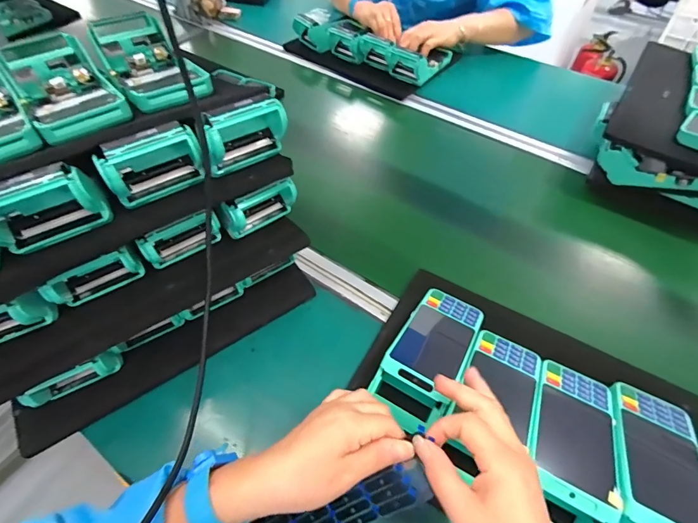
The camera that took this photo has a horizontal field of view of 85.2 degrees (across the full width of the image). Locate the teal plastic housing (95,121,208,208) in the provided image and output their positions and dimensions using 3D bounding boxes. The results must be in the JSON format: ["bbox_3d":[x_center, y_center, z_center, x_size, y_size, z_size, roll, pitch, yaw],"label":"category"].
[{"bbox_3d":[-0.165,-0.082,0.323,0.076,0.063,0.031,-29,58,-18],"label":"teal plastic housing"}]

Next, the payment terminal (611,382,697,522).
[{"bbox_3d":[0.284,0.198,0.355,0.081,0.066,0.175,23,58,18],"label":"payment terminal"}]

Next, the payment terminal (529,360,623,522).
[{"bbox_3d":[0.216,0.178,0.368,0.084,0.061,0.180,18,56,14],"label":"payment terminal"}]

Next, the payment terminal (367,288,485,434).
[{"bbox_3d":[0.092,0.101,0.426,0.077,0.066,0.167,24,58,18],"label":"payment terminal"}]

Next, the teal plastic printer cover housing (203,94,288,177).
[{"bbox_3d":[-0.097,-0.116,0.351,0.078,0.063,0.032,-30,58,-19],"label":"teal plastic printer cover housing"}]

